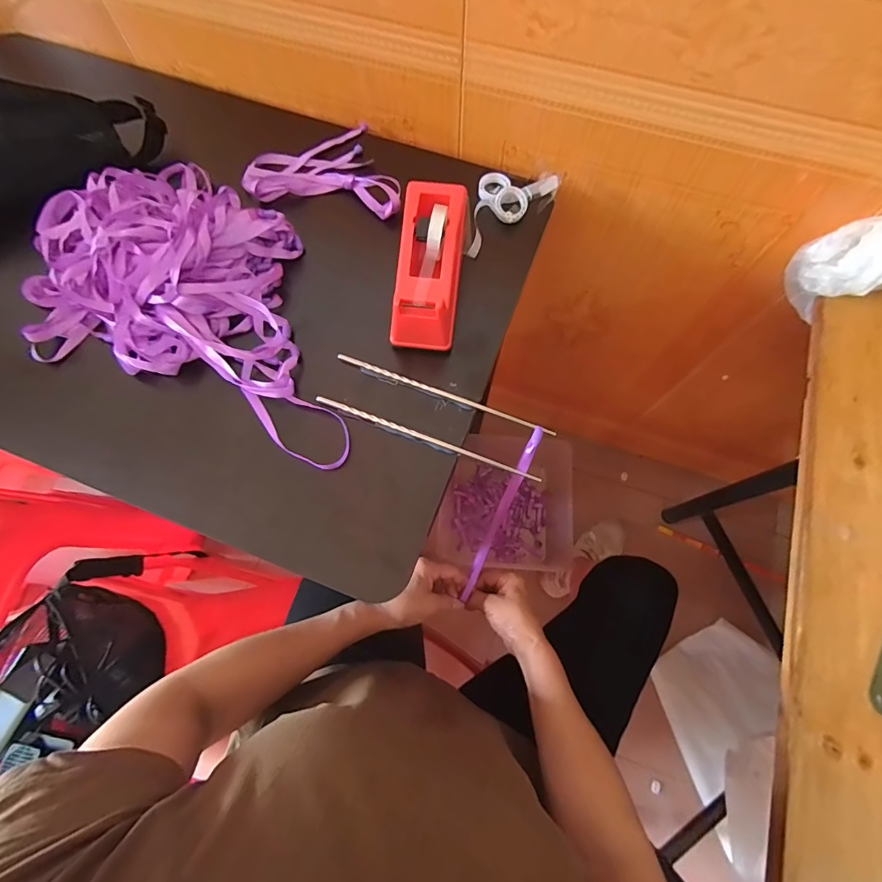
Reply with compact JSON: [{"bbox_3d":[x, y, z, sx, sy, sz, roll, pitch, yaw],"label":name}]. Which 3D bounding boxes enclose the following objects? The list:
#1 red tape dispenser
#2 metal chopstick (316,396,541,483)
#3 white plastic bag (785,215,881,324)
[{"bbox_3d":[-0.011,-0.170,0.433,0.062,0.074,0.153,7,71,3],"label":"red tape dispenser"},{"bbox_3d":[-0.015,-0.003,0.414,0.221,0.005,0.007,19,73,7],"label":"metal chopstick"},{"bbox_3d":[0.474,-0.183,0.484,0.157,0.121,0.097,-10,71,-2],"label":"white plastic bag"}]

